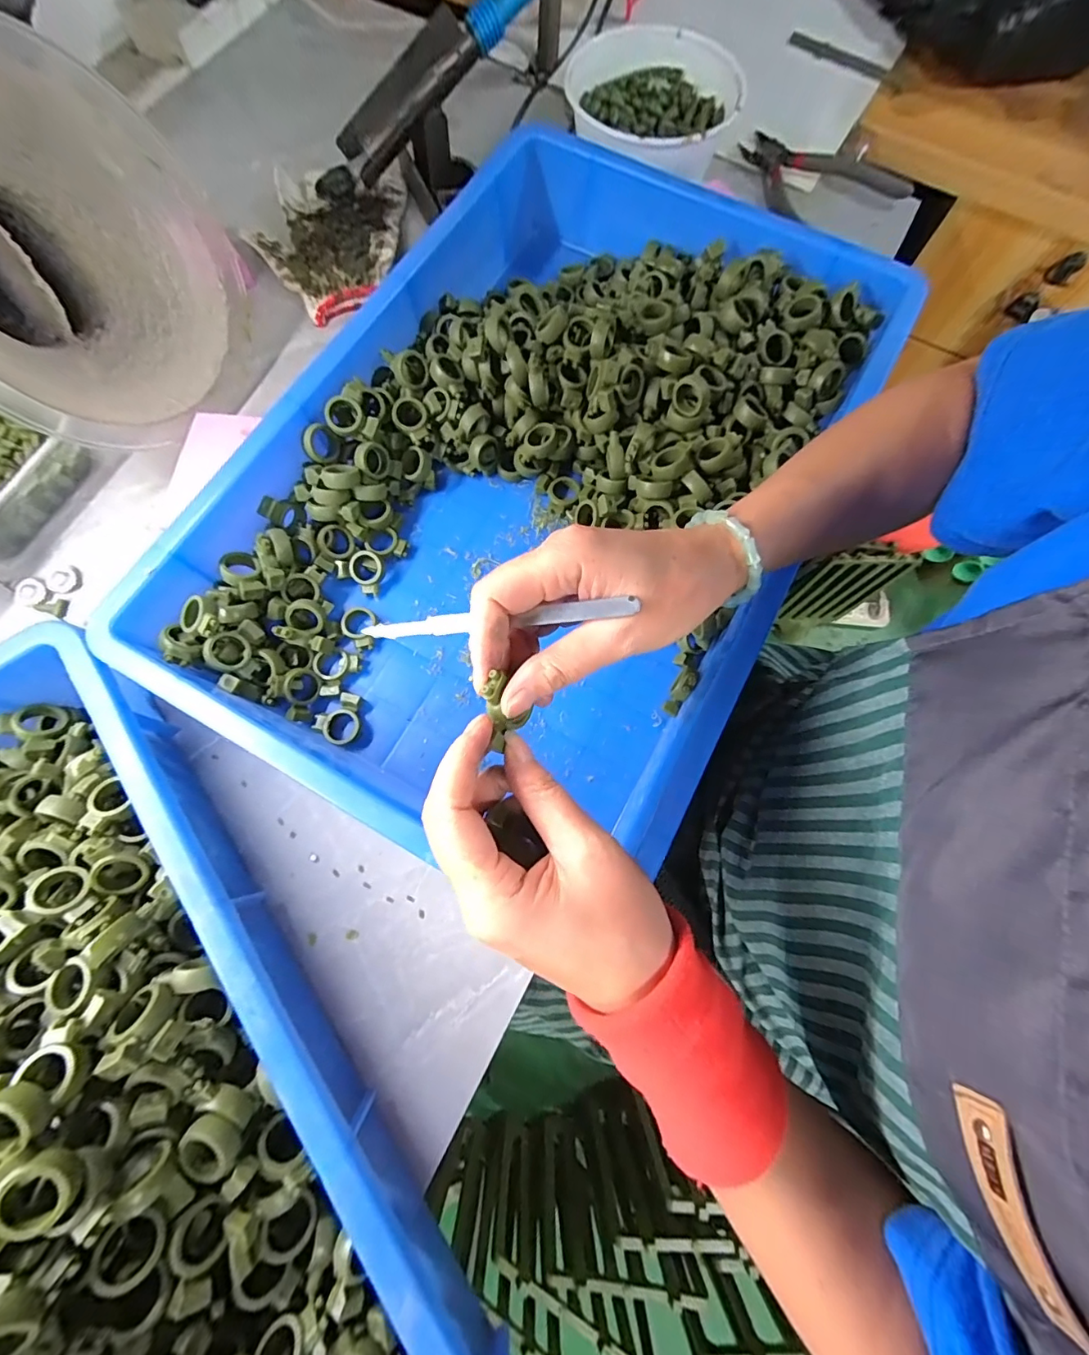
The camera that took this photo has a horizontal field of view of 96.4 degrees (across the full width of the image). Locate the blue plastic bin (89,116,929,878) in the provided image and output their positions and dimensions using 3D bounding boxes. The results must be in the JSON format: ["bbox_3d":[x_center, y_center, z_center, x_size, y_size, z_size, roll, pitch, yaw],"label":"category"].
[{"bbox_3d":[0.004,-0.162,0.380,0.364,0.077,0.559,28,76,6],"label":"blue plastic bin"}]

